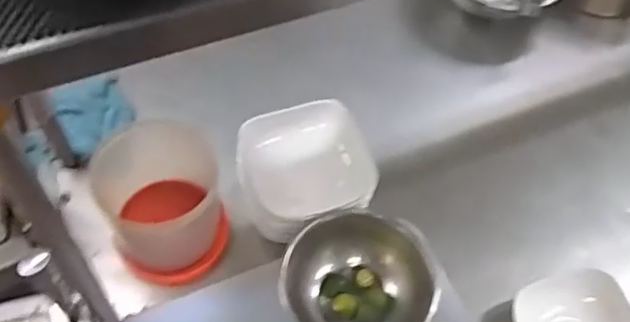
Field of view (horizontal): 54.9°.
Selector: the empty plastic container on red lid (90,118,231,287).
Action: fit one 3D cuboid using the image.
[{"bbox_3d":[-0.187,0.047,0.741,0.132,0.146,0.152,-21,61,-17],"label":"empty plastic container on red lid"}]

